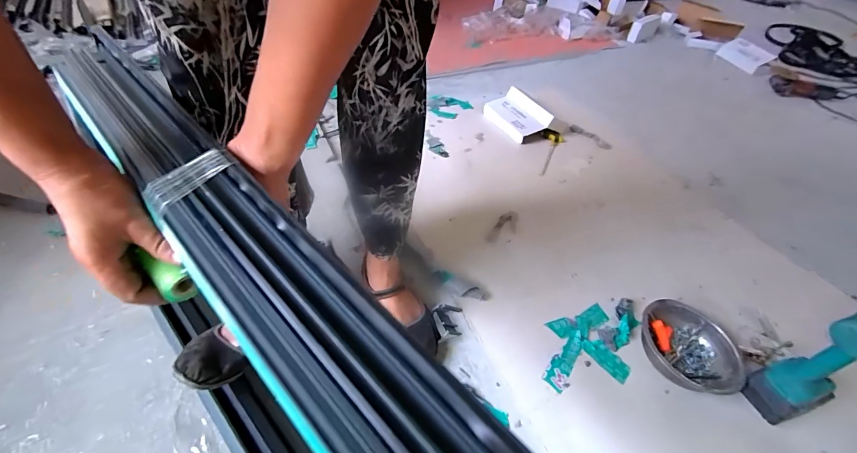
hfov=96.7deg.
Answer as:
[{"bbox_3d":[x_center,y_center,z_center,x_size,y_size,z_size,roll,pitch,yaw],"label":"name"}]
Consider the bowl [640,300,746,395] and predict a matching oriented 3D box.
[{"bbox_3d":[0.479,0.226,0.717,0.162,0.080,0.166,3,47,-3],"label":"bowl"}]

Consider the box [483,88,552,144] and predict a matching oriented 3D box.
[{"bbox_3d":[0.288,-0.362,1.252,0.145,0.040,0.213,-30,55,-4],"label":"box"}]

